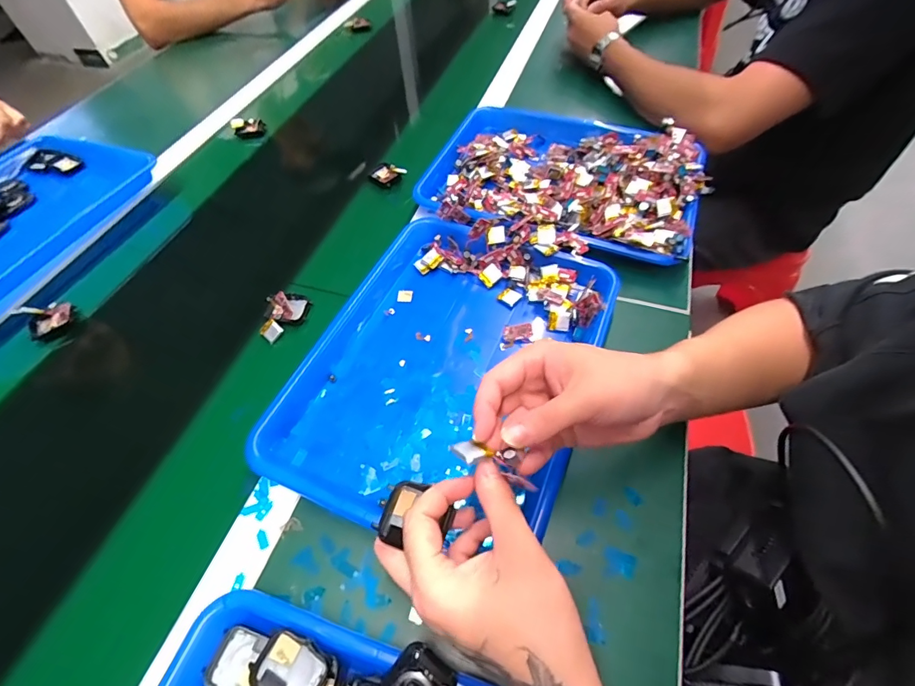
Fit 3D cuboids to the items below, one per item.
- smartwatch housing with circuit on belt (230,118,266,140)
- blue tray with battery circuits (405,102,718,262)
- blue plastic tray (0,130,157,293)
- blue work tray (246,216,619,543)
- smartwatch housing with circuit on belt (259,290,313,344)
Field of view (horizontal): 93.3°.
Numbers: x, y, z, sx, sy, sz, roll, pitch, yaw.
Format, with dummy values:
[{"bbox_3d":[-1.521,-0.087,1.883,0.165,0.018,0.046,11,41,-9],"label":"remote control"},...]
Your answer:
[{"bbox_3d":[-0.341,-0.354,0.705,0.048,0.022,0.037,-14,56,-8],"label":"smartwatch housing with circuit on belt"},{"bbox_3d":[0.131,-0.218,0.560,0.351,0.056,0.279,12,56,11],"label":"blue tray with battery circuits"},{"bbox_3d":[-0.608,-0.163,0.575,0.259,0.040,0.339,19,58,15],"label":"blue plastic tray"},{"bbox_3d":[-0.010,0.016,0.419,0.263,0.032,0.326,18,58,14],"label":"blue work tray"},{"bbox_3d":[-0.192,-0.035,0.472,0.041,0.022,0.062,37,64,24],"label":"smartwatch housing with circuit on belt"}]

